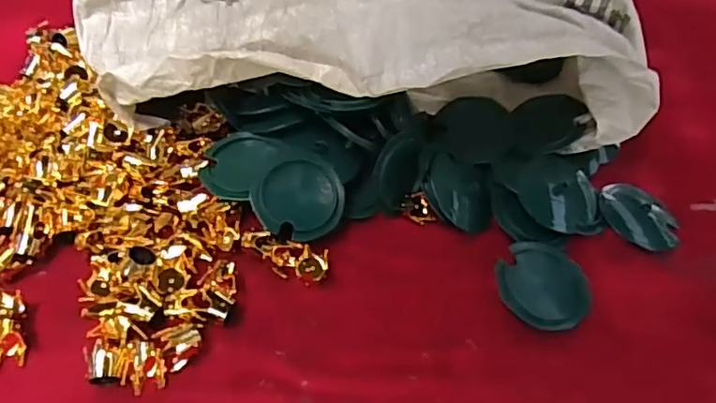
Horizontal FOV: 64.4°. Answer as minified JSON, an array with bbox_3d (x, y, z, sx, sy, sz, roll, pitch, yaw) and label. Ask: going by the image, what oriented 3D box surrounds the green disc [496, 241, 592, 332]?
[{"bbox_3d":[0.145,0.065,0.450,0.070,0.023,0.074,4,50,-4],"label":"green disc"}]

